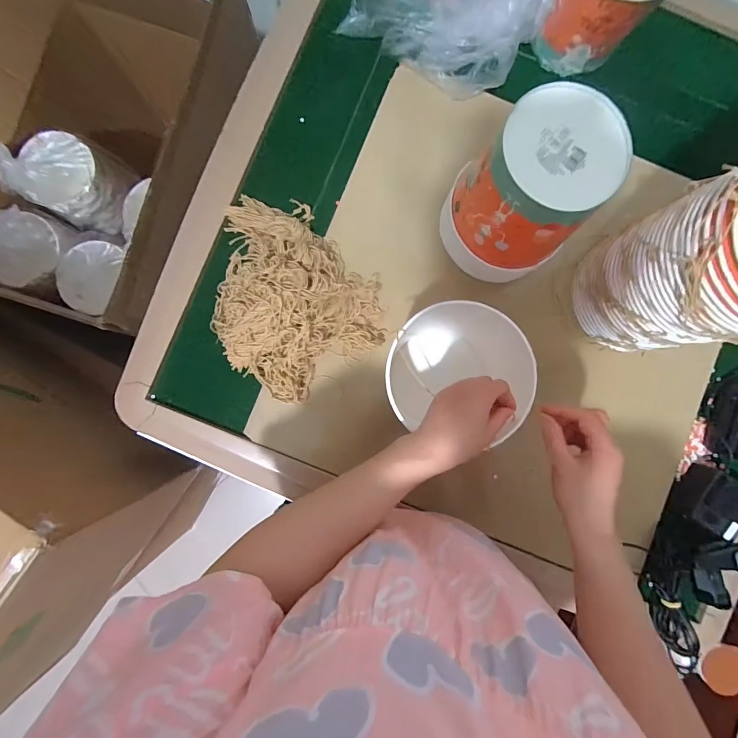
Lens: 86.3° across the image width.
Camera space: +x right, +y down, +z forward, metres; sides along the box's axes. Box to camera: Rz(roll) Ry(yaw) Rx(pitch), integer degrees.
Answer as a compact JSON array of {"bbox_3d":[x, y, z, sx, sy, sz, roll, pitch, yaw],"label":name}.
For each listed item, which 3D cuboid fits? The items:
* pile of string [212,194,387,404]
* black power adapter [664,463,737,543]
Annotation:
[{"bbox_3d":[-0.122,-0.107,0.540,0.225,0.060,0.274,-37,90,-4],"label":"pile of string"},{"bbox_3d":[0.485,0.187,0.555,0.072,0.047,0.083,38,86,-1],"label":"black power adapter"}]

